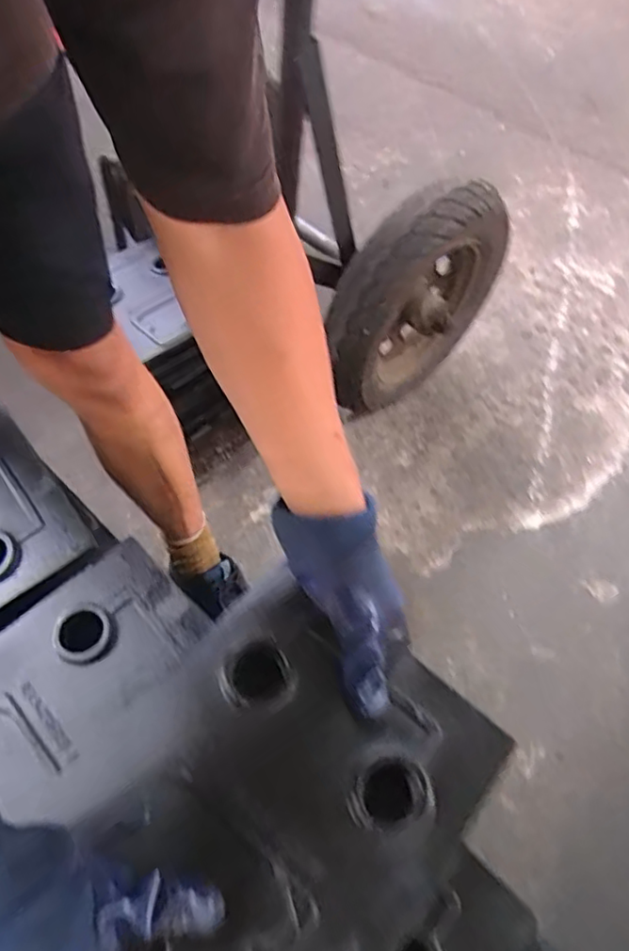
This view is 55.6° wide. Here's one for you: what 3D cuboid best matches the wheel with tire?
[{"bbox_3d":[0.186,-0.298,0.999,0.334,0.356,0.093,-37,68,-24],"label":"wheel with tire"}]

